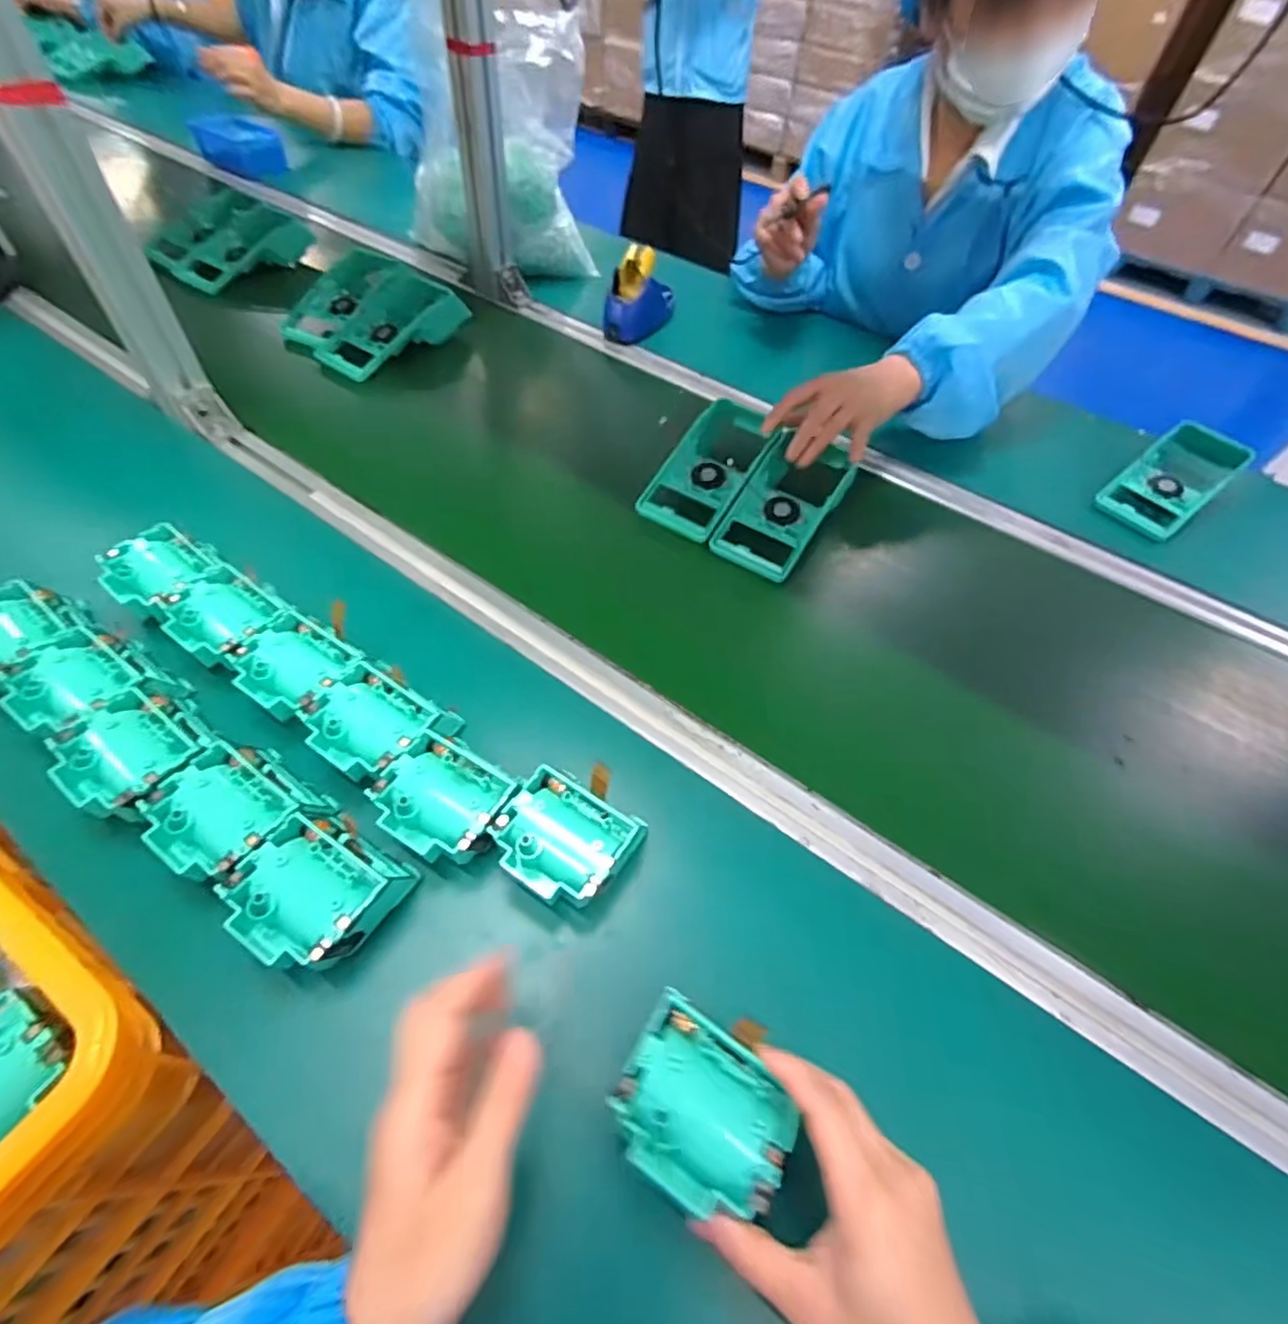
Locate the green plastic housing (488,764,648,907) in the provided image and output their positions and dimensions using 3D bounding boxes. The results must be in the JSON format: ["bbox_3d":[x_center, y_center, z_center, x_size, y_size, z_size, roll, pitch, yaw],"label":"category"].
[{"bbox_3d":[-0.049,0.109,0.382,0.073,0.031,0.072,32,57,17],"label":"green plastic housing"}]

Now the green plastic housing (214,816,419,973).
[{"bbox_3d":[-0.189,0.134,0.359,0.081,0.042,0.078,27,56,14],"label":"green plastic housing"}]

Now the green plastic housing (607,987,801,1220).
[{"bbox_3d":[0.027,0.198,0.276,0.074,0.021,0.065,30,57,16],"label":"green plastic housing"}]

